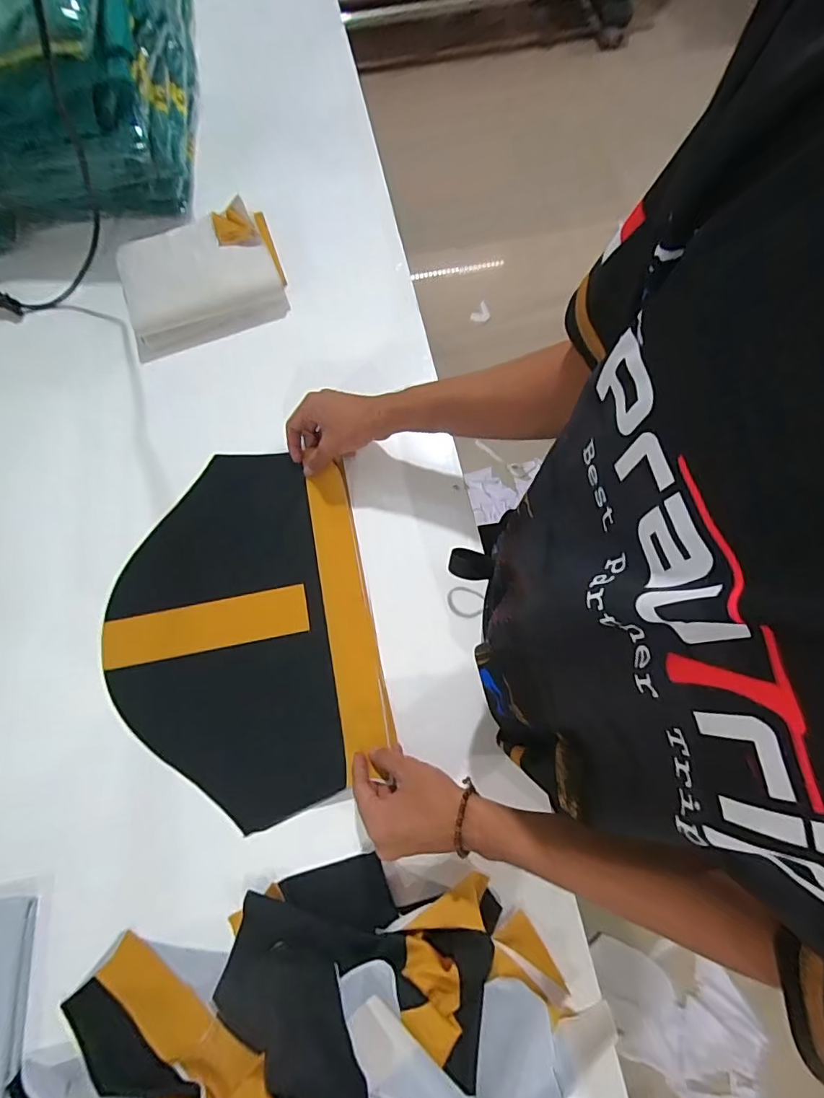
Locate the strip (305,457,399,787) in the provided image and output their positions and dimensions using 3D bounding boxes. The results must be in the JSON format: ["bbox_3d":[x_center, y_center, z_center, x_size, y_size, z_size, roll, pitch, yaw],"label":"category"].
[{"bbox_3d":[-0.074,0.059,0.559,0.052,0.024,0.331,-11,71,-4],"label":"strip"}]

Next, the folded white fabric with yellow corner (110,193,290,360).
[{"bbox_3d":[-0.296,-0.379,0.694,0.219,0.059,0.163,-19,72,-6],"label":"folded white fabric with yellow corner"}]

